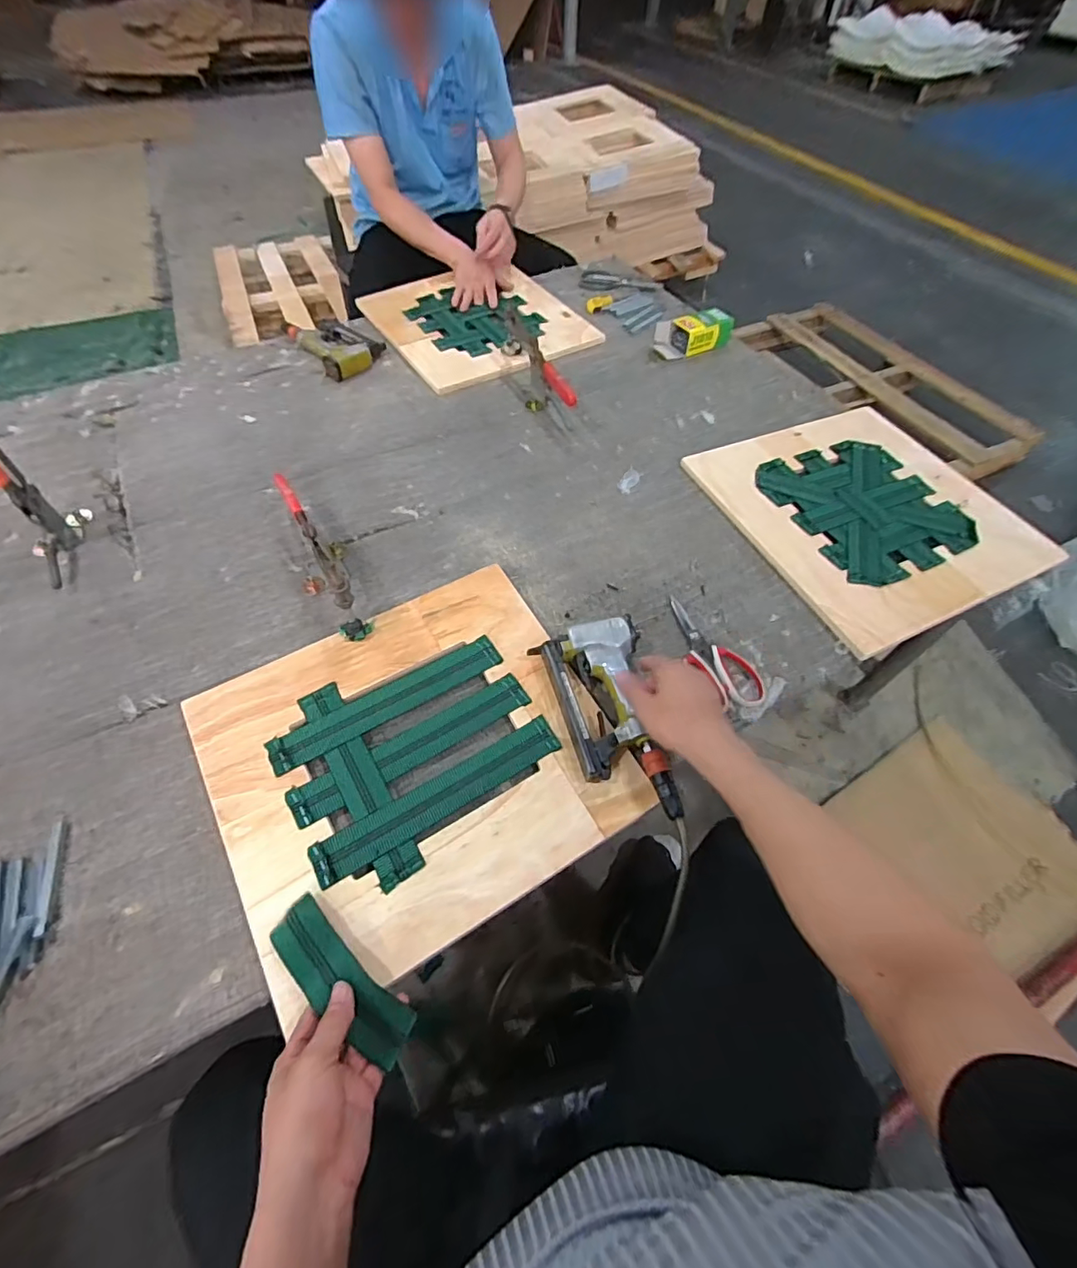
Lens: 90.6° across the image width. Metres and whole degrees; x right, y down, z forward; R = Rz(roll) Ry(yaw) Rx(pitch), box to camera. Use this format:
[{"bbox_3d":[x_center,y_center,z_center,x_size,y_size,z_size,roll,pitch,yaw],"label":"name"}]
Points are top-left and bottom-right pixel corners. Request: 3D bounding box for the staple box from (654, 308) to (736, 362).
[{"bbox_3d":[0.328,-0.649,1.145,0.161,0.053,0.108,-19,58,-13],"label":"staple box"}]

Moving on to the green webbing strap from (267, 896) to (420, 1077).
[{"bbox_3d":[-0.181,0.314,0.485,0.160,0.031,0.047,40,63,13],"label":"green webbing strap"}]

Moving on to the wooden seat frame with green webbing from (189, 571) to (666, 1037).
[{"bbox_3d":[-0.145,0.134,0.624,0.419,0.017,0.395,-26,60,-18],"label":"wooden seat frame with green webbing"}]

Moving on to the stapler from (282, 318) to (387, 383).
[{"bbox_3d":[-0.430,-0.622,1.126,0.135,0.040,0.240,-34,62,-22],"label":"stapler"}]

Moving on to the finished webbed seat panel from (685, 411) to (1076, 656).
[{"bbox_3d":[0.523,-0.206,0.850,0.409,0.025,0.428,-21,58,-12],"label":"finished webbed seat panel"}]

